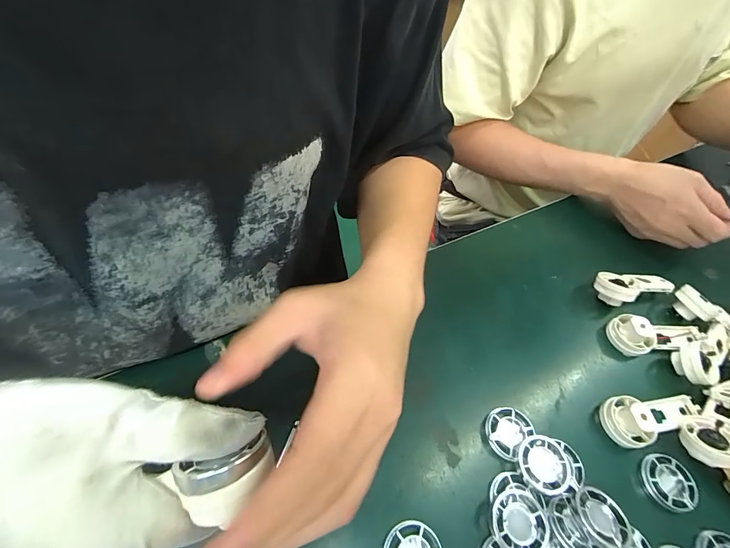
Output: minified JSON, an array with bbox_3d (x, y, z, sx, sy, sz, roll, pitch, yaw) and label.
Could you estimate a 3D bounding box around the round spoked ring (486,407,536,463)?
[{"bbox_3d":[0.113,0.124,0.291,0.039,0.010,0.032,-34,67,-27],"label":"round spoked ring"}]

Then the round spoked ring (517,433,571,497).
[{"bbox_3d":[0.133,0.142,0.272,0.038,0.007,0.040,4,55,-6],"label":"round spoked ring"}]

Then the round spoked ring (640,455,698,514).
[{"bbox_3d":[0.237,0.162,0.285,0.036,0.008,0.038,4,55,-6],"label":"round spoked ring"}]

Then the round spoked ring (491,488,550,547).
[{"bbox_3d":[0.104,0.169,0.250,0.037,0.012,0.039,4,55,-6],"label":"round spoked ring"}]

